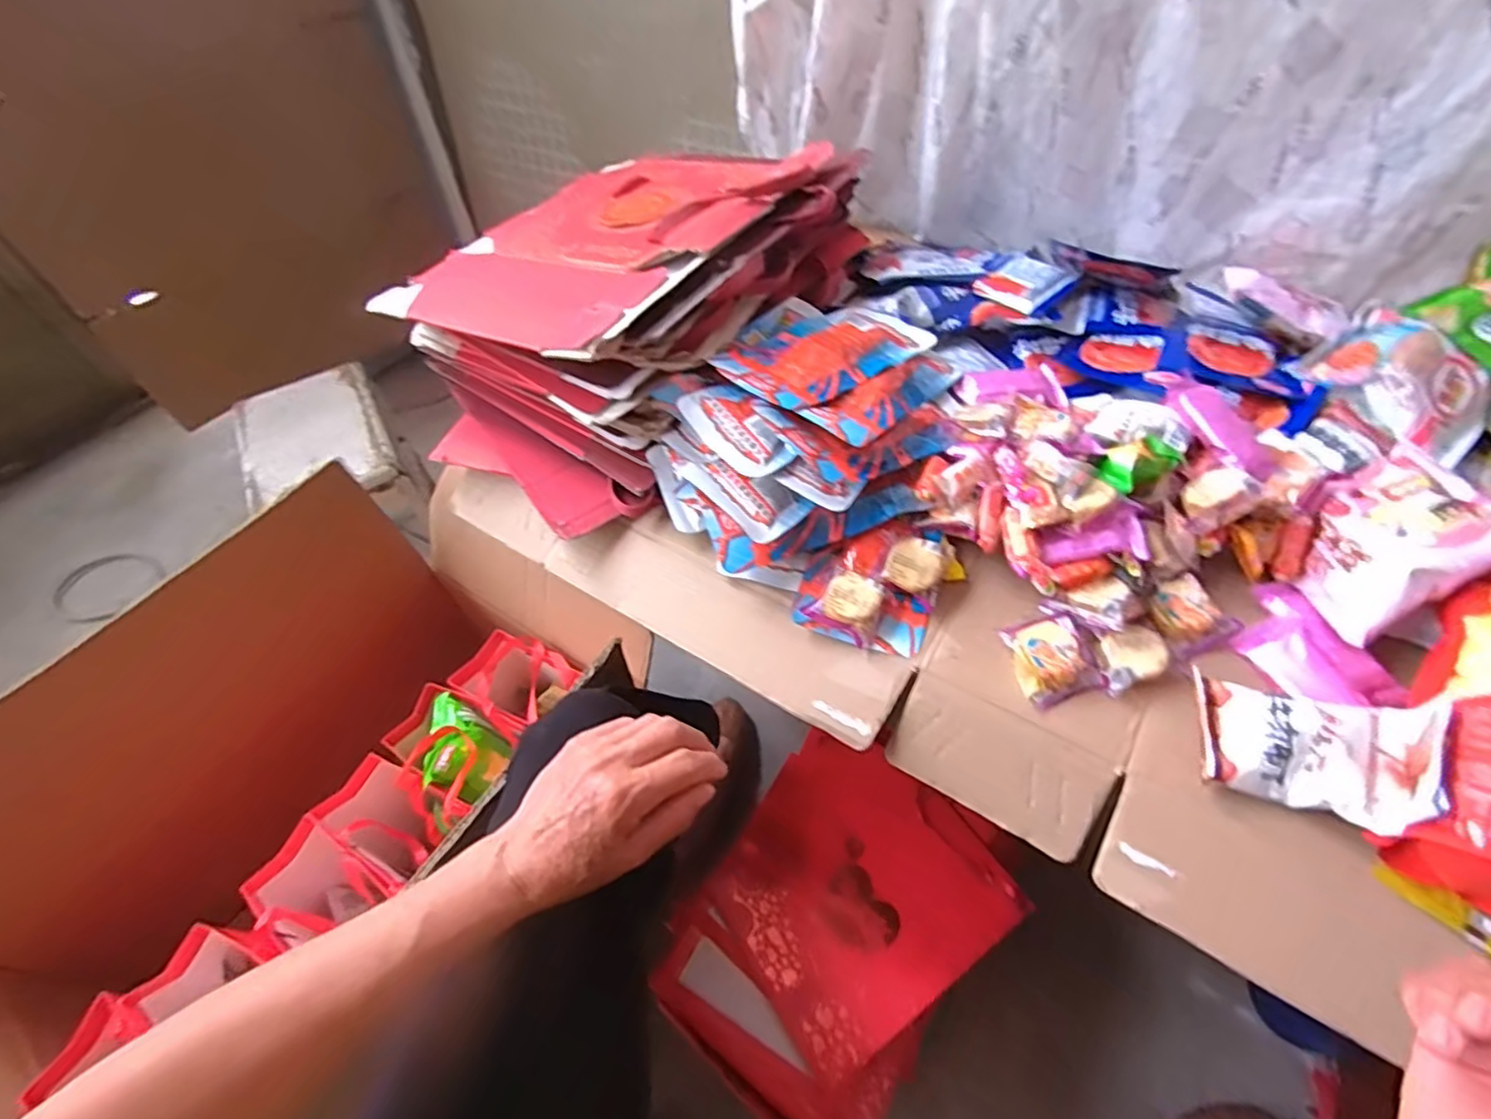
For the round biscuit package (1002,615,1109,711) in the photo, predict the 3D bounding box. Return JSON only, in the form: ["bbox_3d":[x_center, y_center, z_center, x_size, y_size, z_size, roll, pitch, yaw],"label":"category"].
[{"bbox_3d":[0.212,0.068,0.452,0.051,0.025,0.053,-15,53,-7],"label":"round biscuit package"}]

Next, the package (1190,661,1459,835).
[{"bbox_3d":[0.327,0.107,0.377,0.108,0.040,0.072,8,67,33],"label":"package"}]

